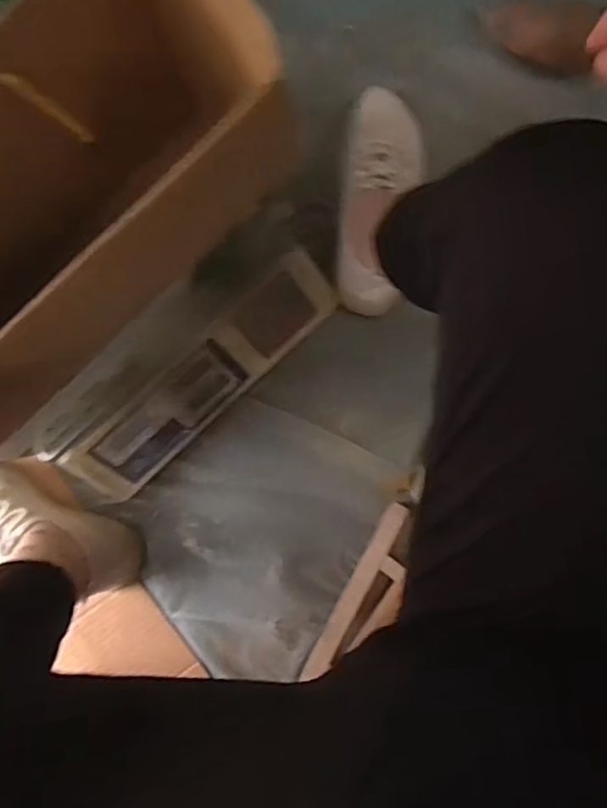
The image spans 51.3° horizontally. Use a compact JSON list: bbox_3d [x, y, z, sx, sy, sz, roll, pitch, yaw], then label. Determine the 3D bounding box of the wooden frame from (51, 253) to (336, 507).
[{"bbox_3d":[-0.104,-0.023,0.682,0.339,0.104,0.013,-43,50,2],"label":"wooden frame"}]

